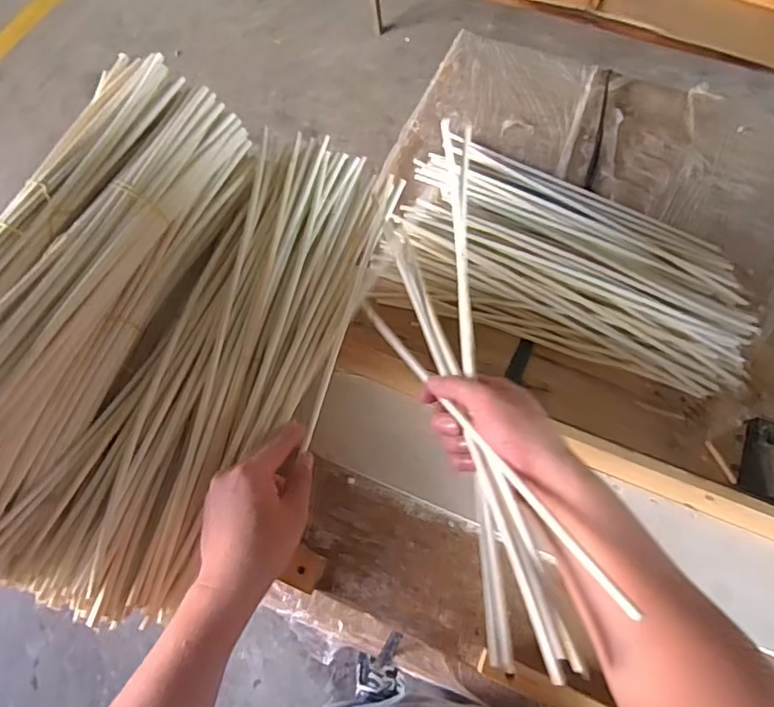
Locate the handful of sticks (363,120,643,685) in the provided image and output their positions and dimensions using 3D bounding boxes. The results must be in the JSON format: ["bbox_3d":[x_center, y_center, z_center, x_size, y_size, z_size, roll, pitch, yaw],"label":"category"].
[{"bbox_3d":[0.058,0.017,0.477,0.109,0.111,0.452,-10,68,-3],"label":"handful of sticks"}]

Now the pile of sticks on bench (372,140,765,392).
[{"bbox_3d":[0.259,-0.135,0.786,0.494,0.074,0.311,20,68,10],"label":"pile of sticks on bench"}]

